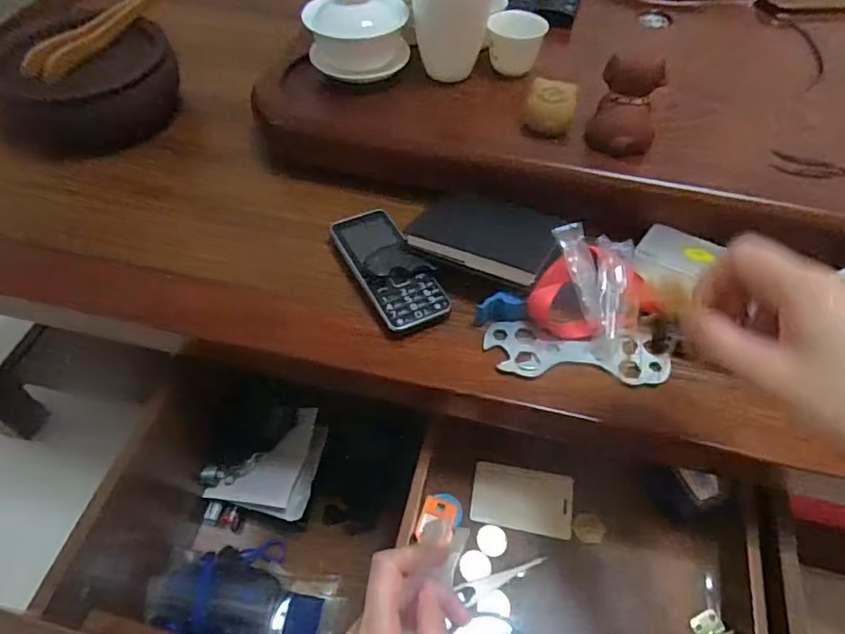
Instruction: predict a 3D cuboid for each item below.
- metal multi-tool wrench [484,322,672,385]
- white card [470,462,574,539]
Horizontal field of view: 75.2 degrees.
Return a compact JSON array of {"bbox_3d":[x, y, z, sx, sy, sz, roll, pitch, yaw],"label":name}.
[{"bbox_3d":[0.108,0.026,0.386,0.127,0.009,0.044,10,55,9],"label":"metal multi-tool wrench"},{"bbox_3d":[0.086,0.156,0.472,0.085,0.004,0.052,9,62,6],"label":"white card"}]

